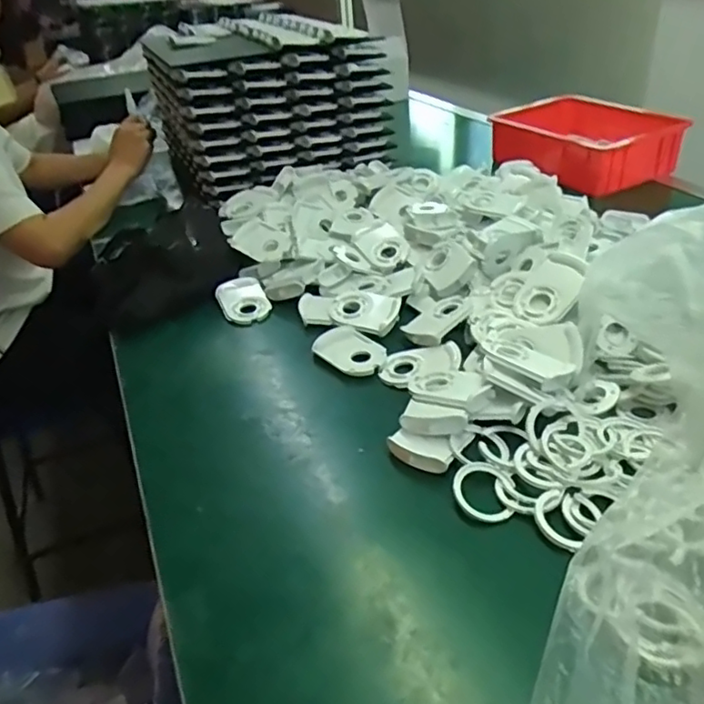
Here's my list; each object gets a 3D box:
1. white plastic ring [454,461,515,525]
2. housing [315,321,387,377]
[{"bbox_3d":[0.107,0.110,0.484,0.050,0.009,0.052,7,50,-8],"label":"white plastic ring"},{"bbox_3d":[-0.002,-0.004,0.658,0.062,0.020,0.081,-24,38,-25],"label":"housing"}]

